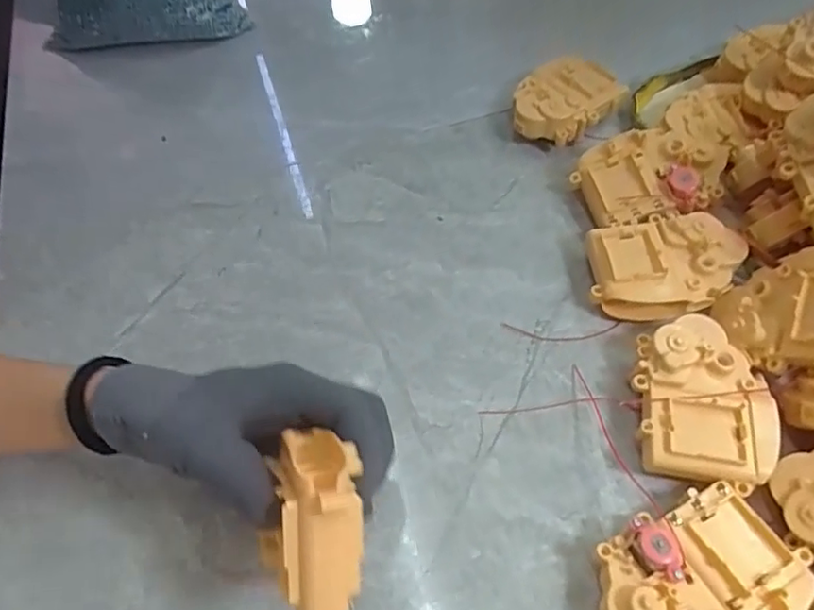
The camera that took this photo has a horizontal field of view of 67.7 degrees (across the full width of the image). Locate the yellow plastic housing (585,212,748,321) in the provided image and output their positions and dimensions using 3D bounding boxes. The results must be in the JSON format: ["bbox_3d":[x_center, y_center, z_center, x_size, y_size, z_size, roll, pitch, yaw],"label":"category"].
[{"bbox_3d":[0.174,-0.025,0.415,0.099,0.036,0.072,2,56,5],"label":"yellow plastic housing"}]

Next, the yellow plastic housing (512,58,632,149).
[{"bbox_3d":[0.136,-0.167,0.513,0.089,0.042,0.068,4,56,6],"label":"yellow plastic housing"}]

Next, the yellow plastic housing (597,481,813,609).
[{"bbox_3d":[0.144,0.140,0.304,0.099,0.034,0.069,-23,57,-12],"label":"yellow plastic housing"}]

